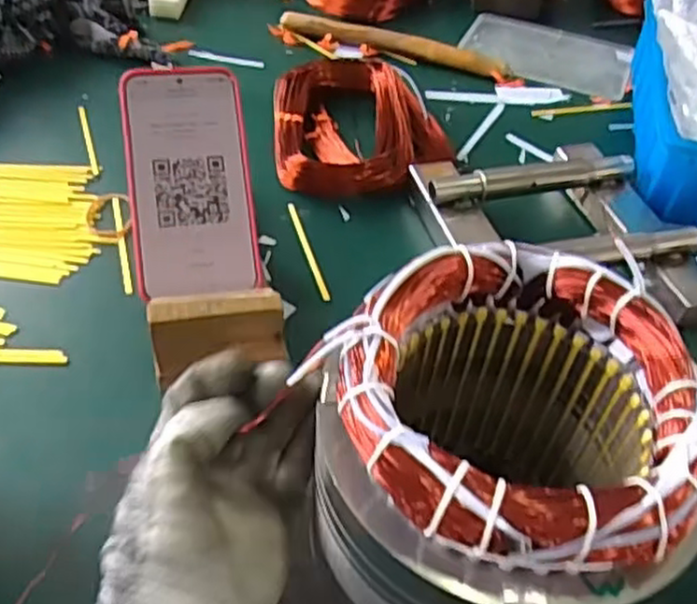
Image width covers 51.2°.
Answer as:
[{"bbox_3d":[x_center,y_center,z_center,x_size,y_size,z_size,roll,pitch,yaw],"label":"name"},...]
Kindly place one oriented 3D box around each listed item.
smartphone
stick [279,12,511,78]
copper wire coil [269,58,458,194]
[{"bbox_3d":[-0.109,-0.085,0.500,0.081,0.007,0.163,-7,80,-11],"label":"smartphone"},{"bbox_3d":[0.048,-0.276,0.777,0.250,0.020,0.025,16,46,10],"label":"stick"},{"bbox_3d":[0.010,-0.162,0.656,0.155,0.040,0.148,3,45,-3],"label":"copper wire coil"}]

